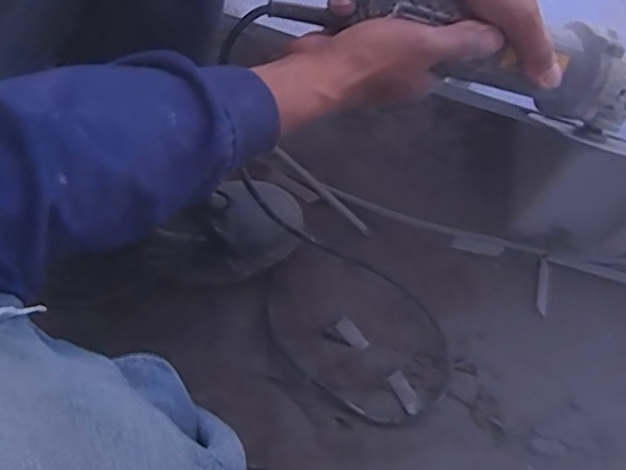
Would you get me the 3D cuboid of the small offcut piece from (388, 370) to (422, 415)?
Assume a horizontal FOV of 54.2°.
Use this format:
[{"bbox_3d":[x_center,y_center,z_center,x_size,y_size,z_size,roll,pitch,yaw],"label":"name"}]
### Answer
[{"bbox_3d":[0.096,0.165,0.639,0.017,0.009,0.045,-26,65,-17],"label":"small offcut piece"}]

